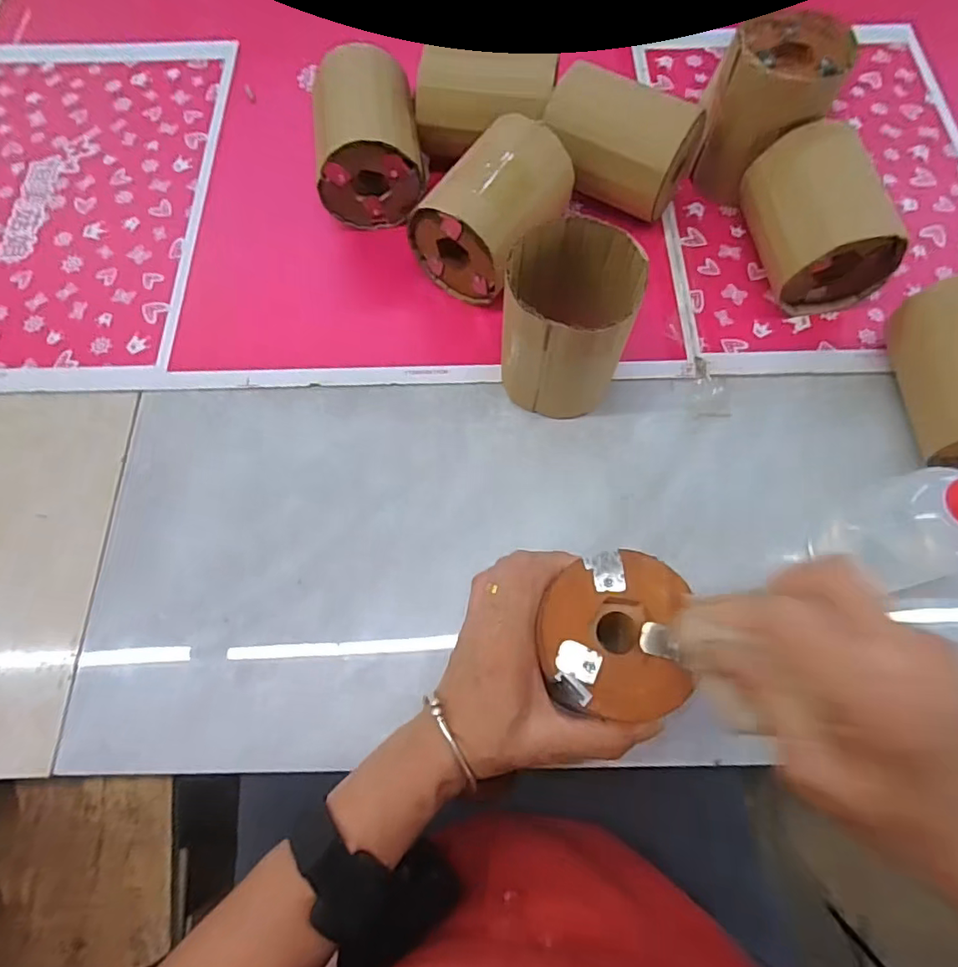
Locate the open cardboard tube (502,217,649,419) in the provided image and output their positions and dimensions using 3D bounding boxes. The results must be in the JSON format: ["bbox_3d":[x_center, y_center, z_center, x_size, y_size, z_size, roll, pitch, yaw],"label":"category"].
[{"bbox_3d":[0.059,-0.108,0.376,0.079,0.110,0.086,0,69,1],"label":"open cardboard tube"}]

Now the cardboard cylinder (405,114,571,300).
[{"bbox_3d":[0.013,-0.210,0.423,0.082,0.081,0.107,33,73,13],"label":"cardboard cylinder"}]

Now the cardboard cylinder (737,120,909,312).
[{"bbox_3d":[0.258,-0.202,0.415,0.085,0.093,0.113,-6,69,-1],"label":"cardboard cylinder"}]

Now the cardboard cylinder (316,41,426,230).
[{"bbox_3d":[-0.092,-0.279,0.452,0.086,0.092,0.098,-9,69,-2],"label":"cardboard cylinder"}]

